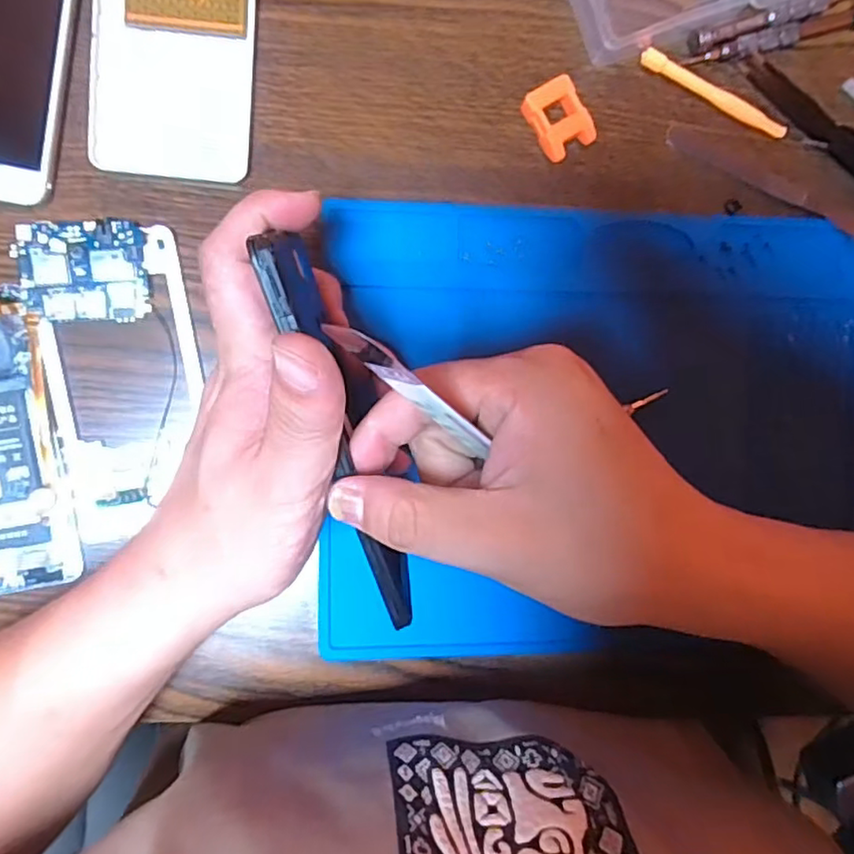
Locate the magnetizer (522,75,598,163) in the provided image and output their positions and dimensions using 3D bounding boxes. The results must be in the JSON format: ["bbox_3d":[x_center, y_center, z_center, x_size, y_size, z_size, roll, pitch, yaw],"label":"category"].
[{"bbox_3d":[0.065,-0.153,0.312,0.027,0.013,0.034,-30,96,-4],"label":"magnetizer"}]

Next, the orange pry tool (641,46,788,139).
[{"bbox_3d":[0.149,-0.172,0.322,0.084,0.006,0.009,24,90,-7],"label":"orange pry tool"}]

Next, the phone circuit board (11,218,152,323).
[{"bbox_3d":[-0.160,-0.072,0.291,0.055,0.004,0.045,-5,99,-8],"label":"phone circuit board"}]

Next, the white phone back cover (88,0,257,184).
[{"bbox_3d":[-0.118,-0.192,0.293,0.072,0.005,0.143,3,93,-6],"label":"white phone back cover"}]

